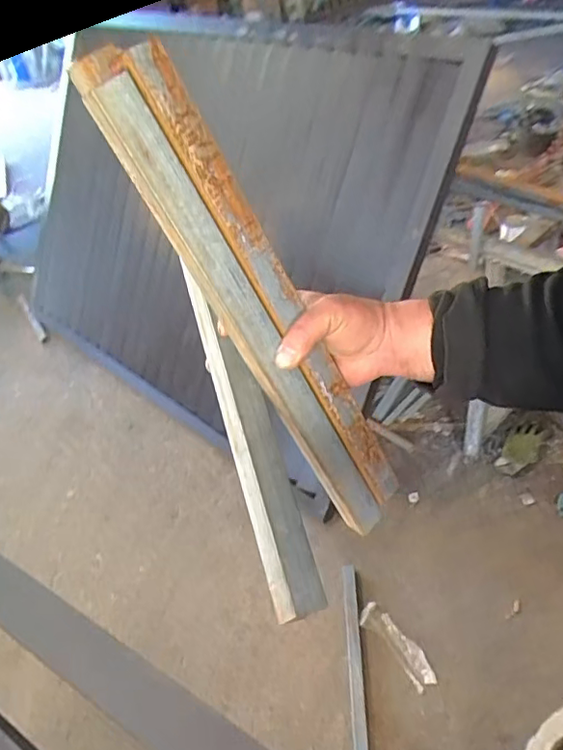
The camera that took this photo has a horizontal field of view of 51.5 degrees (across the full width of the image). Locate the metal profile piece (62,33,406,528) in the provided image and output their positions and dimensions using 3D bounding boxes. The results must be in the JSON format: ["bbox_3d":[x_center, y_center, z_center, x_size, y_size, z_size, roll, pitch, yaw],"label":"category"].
[{"bbox_3d":[-0.014,-0.040,0.478,0.054,0.446,0.054,-14,31,29],"label":"metal profile piece"}]

